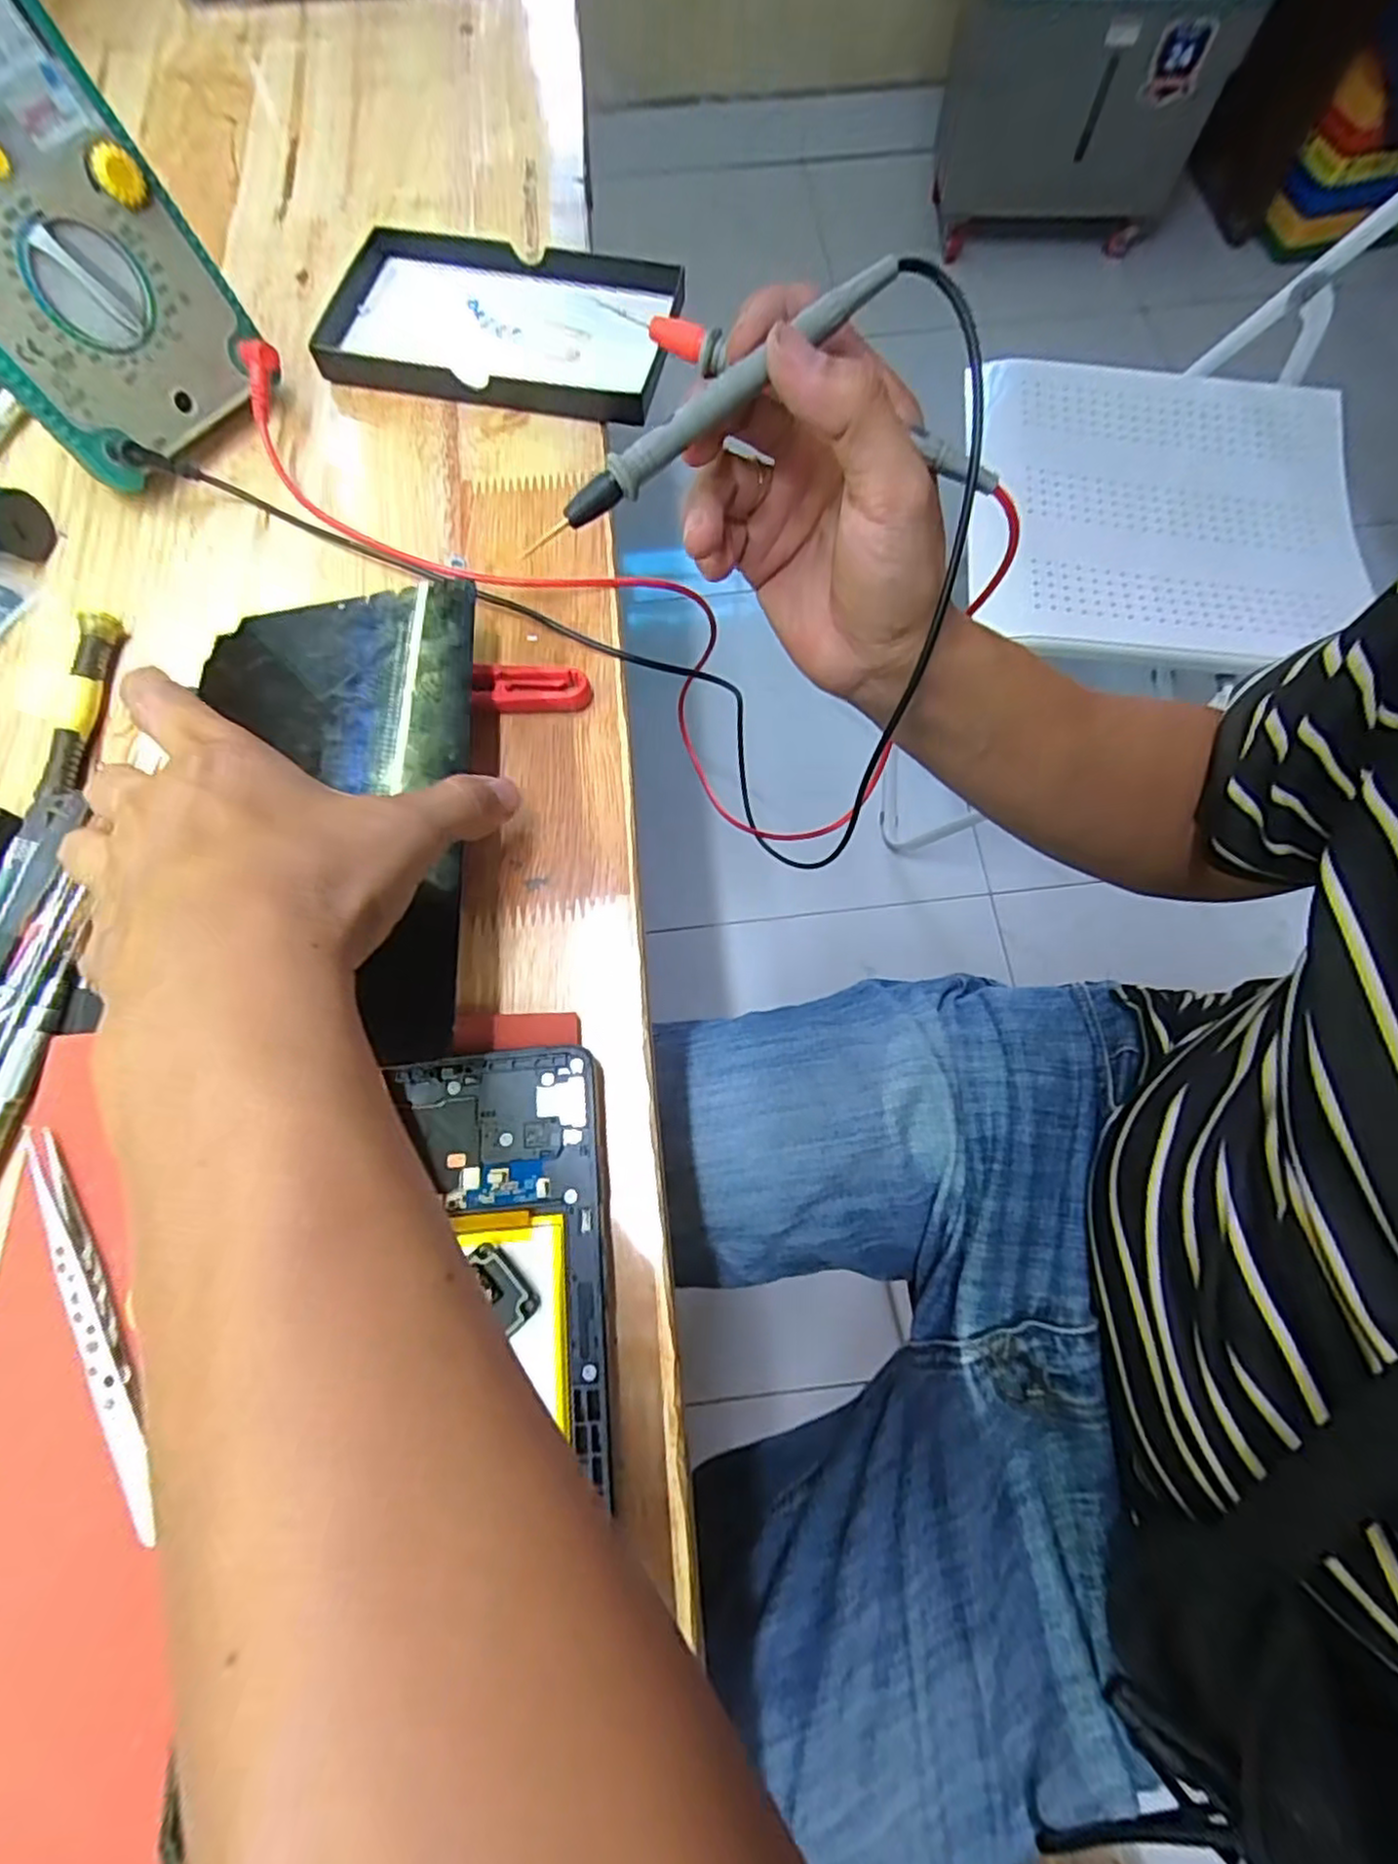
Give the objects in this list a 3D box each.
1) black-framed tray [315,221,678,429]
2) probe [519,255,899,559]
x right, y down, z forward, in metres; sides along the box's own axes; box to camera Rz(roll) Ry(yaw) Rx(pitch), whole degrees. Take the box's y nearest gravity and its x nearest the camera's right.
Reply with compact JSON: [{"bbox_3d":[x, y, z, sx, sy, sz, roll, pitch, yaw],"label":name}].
[{"bbox_3d":[-0.110,-0.322,0.374,0.186,0.026,0.117,7,72,3],"label":"black-framed tray"},{"bbox_3d":[0.005,-0.165,0.221,0.142,0.011,0.010,-37,73,2],"label":"probe"}]

